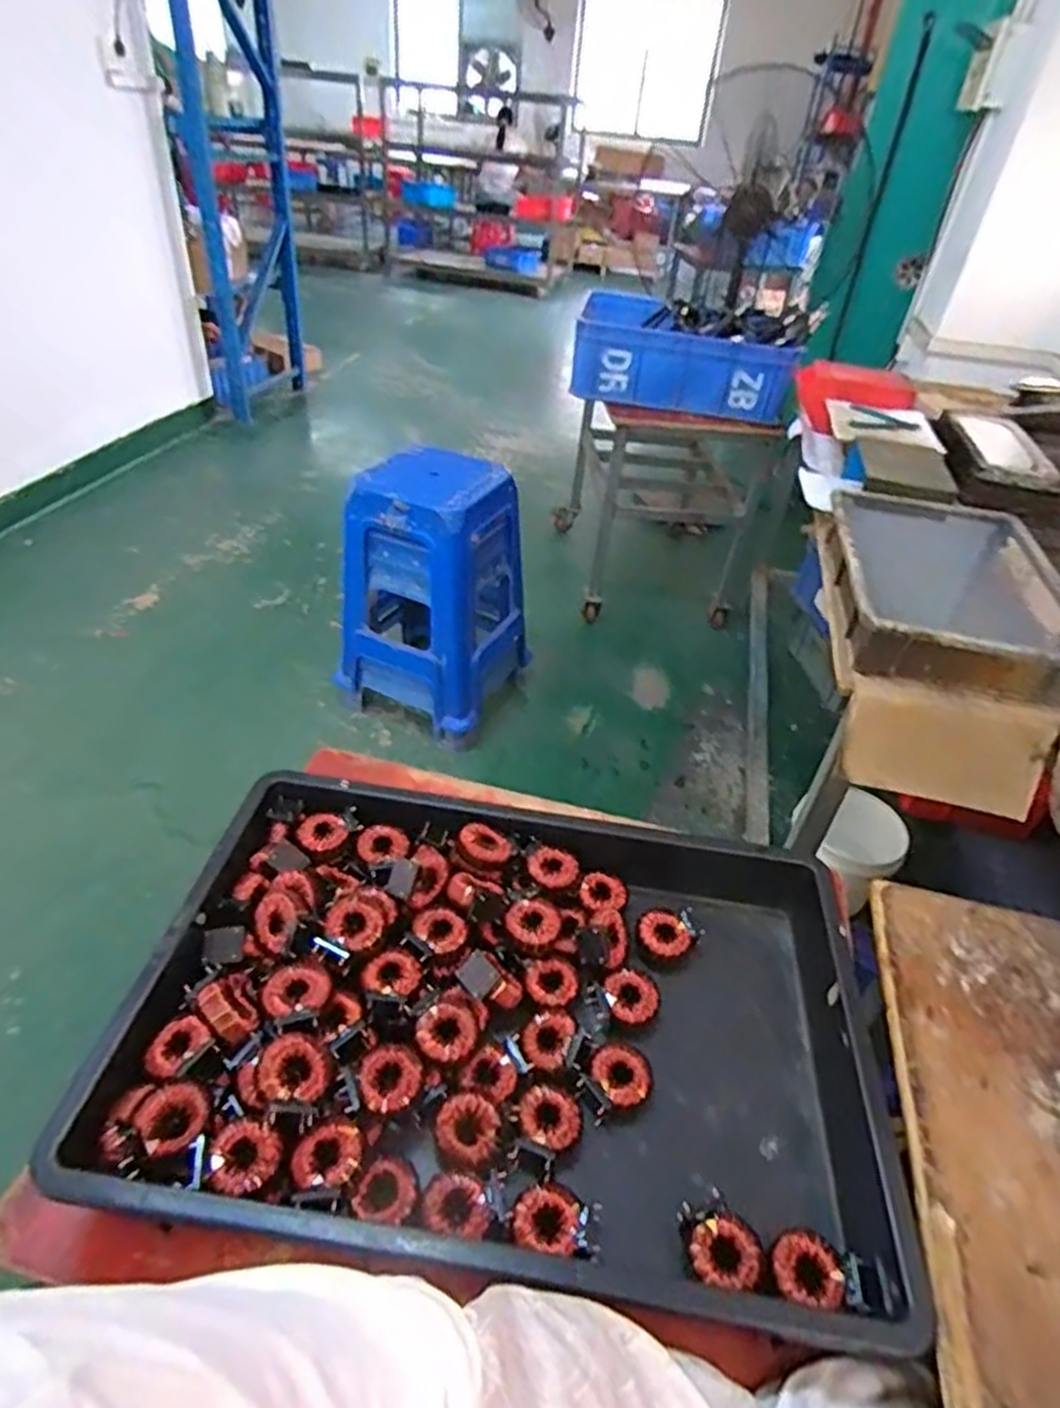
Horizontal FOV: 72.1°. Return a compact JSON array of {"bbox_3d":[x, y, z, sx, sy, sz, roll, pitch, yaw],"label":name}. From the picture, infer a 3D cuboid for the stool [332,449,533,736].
[{"bbox_3d":[-0.244,-0.283,1.787,0.410,0.572,0.316,23,42,19],"label":"stool"}]

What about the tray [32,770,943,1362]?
[{"bbox_3d":[-0.015,0.244,0.587,0.548,0.082,0.371,7,41,1],"label":"tray"}]

